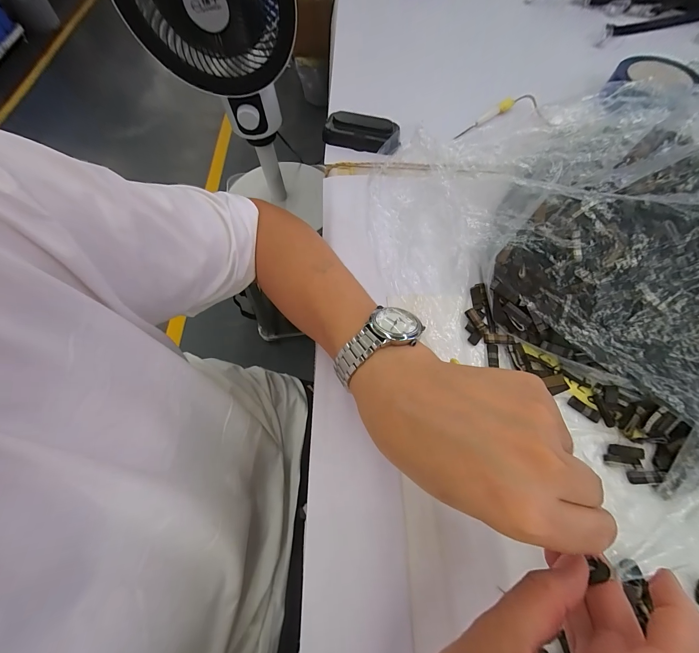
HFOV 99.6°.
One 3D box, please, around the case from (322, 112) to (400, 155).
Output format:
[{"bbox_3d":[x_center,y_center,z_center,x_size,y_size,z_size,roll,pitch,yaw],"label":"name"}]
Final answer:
[{"bbox_3d":[0.017,-0.270,0.410,0.105,0.033,0.023,11,66,7],"label":"case"}]

